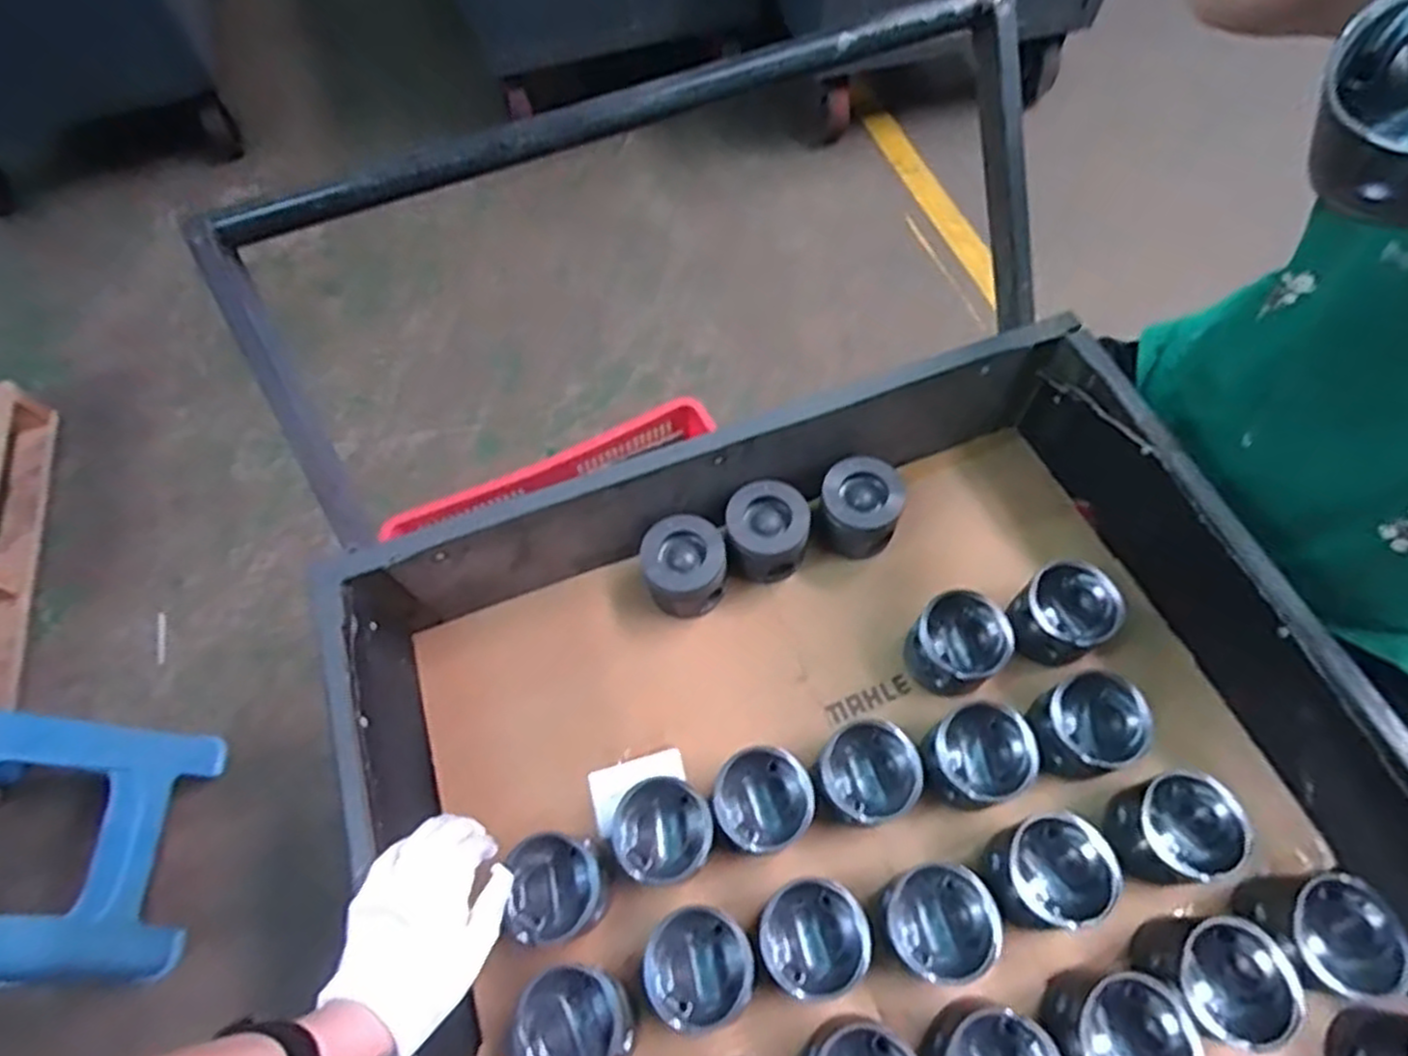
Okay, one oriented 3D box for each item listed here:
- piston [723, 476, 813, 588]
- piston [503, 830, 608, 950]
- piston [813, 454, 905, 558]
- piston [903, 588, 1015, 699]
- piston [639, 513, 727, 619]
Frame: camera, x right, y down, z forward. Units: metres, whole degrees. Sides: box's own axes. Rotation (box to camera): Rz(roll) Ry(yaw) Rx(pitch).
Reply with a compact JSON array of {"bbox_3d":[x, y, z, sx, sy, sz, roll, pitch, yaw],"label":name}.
[{"bbox_3d":[0.066,0.003,0.787,0.083,0.073,0.088,-1,64,2],"label":"piston"},{"bbox_3d":[-0.123,0.308,0.639,0.076,0.069,0.082,-1,64,2],"label":"piston"},{"bbox_3d":[0.167,-0.022,0.797,0.084,0.075,0.080,-1,64,2],"label":"piston"},{"bbox_3d":[0.249,0.113,0.725,0.084,0.073,0.087,-1,64,2],"label":"piston"},{"bbox_3d":[-0.020,0.042,0.776,0.082,0.075,0.090,-1,64,2],"label":"piston"}]

